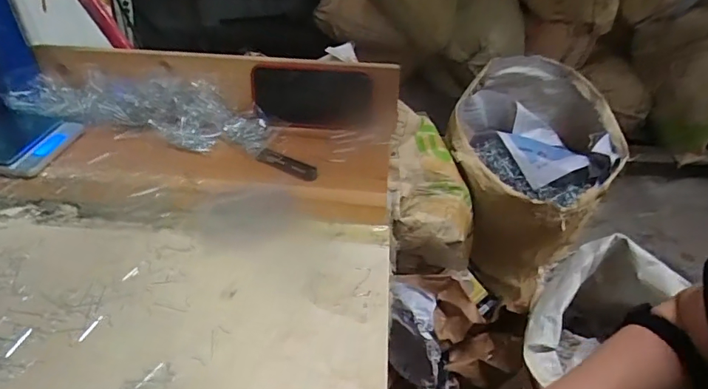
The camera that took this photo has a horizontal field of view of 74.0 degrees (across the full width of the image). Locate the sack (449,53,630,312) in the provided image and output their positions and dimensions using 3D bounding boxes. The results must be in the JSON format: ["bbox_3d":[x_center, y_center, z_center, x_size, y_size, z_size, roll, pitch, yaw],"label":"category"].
[{"bbox_3d":[0.330,0.004,0.978,0.299,0.438,0.329,17,42,16],"label":"sack"}]

